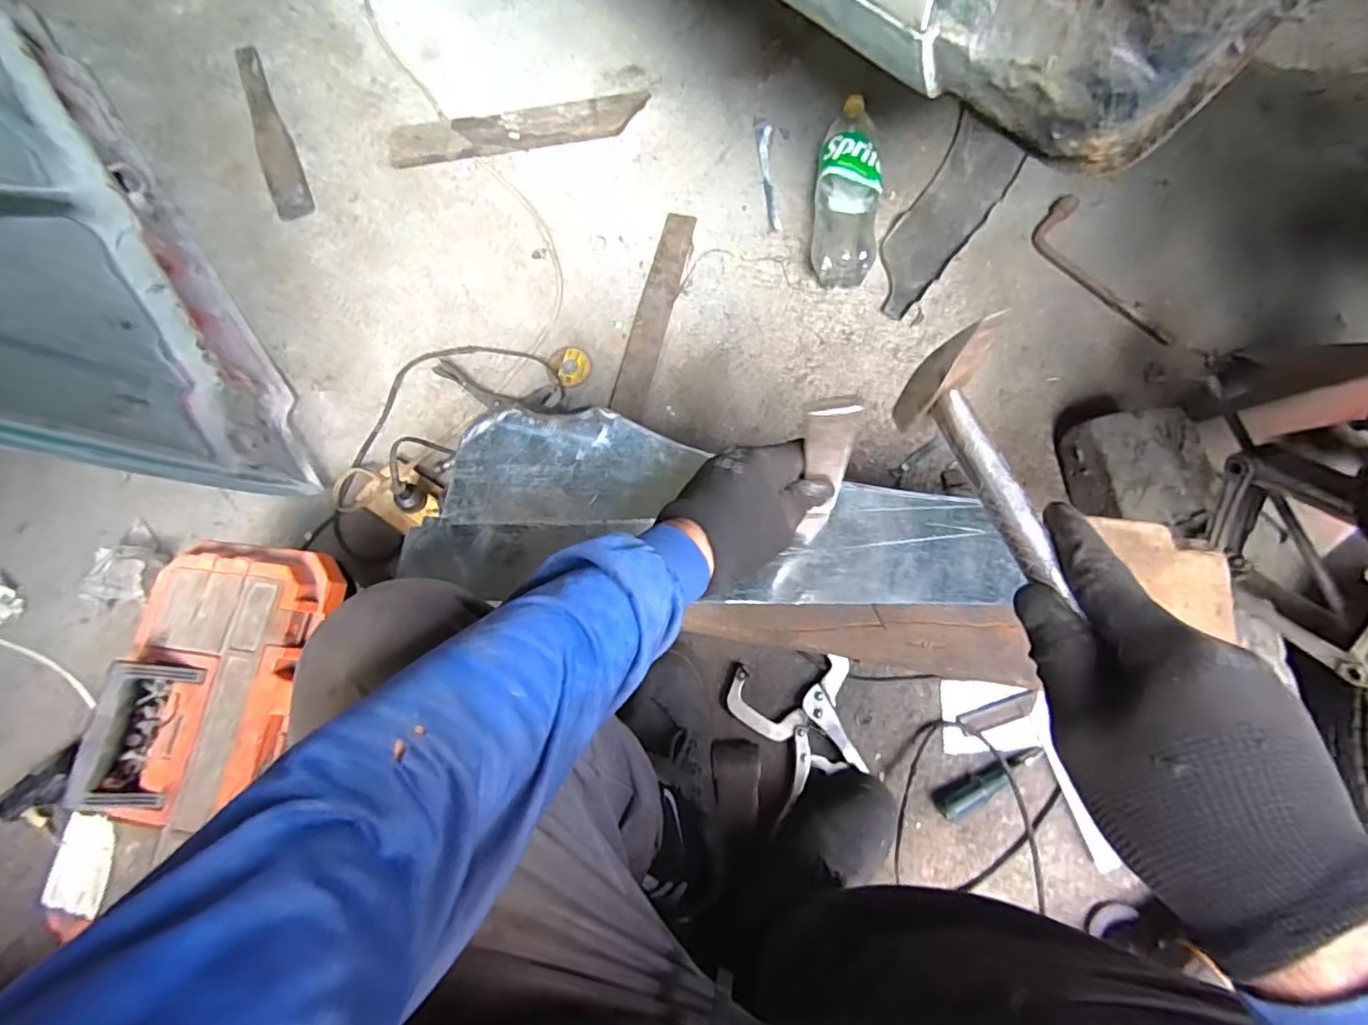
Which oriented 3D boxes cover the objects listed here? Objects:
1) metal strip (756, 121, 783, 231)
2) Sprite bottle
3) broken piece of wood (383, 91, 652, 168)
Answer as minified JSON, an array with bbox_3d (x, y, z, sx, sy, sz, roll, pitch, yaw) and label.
[{"bbox_3d":[0.140,-0.565,0.960,0.026,0.005,0.223,-2,74,0],"label":"metal strip"},{"bbox_3d":[0.261,-0.513,0.907,0.104,0.084,0.339,10,75,4],"label":"Sprite bottle"},{"bbox_3d":[-0.278,-0.658,0.987,0.432,0.029,0.086,-12,75,-3],"label":"broken piece of wood"}]

